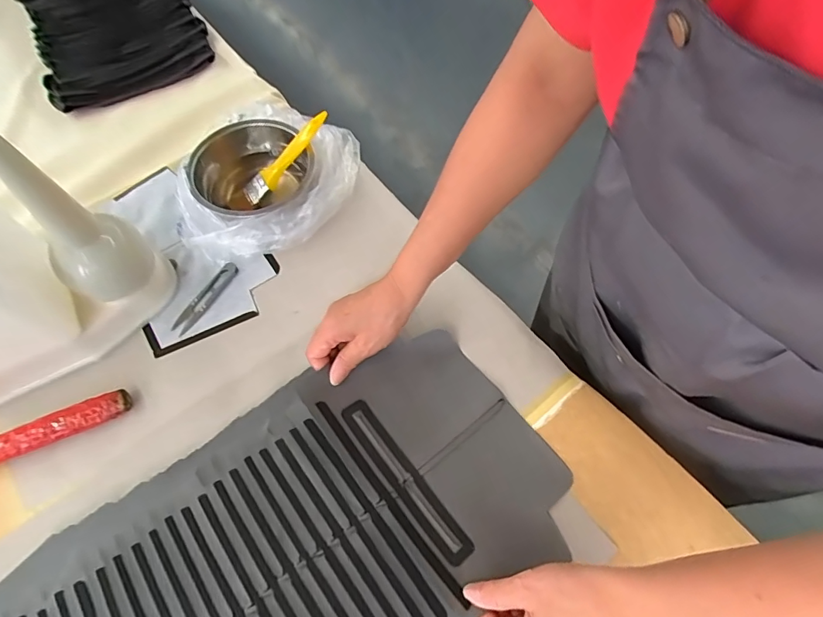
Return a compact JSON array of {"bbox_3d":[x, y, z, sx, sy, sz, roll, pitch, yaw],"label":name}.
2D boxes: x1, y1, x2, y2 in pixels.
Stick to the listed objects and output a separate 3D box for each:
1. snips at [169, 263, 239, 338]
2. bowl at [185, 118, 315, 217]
[{"bbox_3d":[-0.247,-0.013,0.556,0.022,0.010,0.102,31,69,16],"label":"snips"},{"bbox_3d":[-0.197,-0.163,0.587,0.143,0.068,0.149,-1,64,1],"label":"bowl"}]

